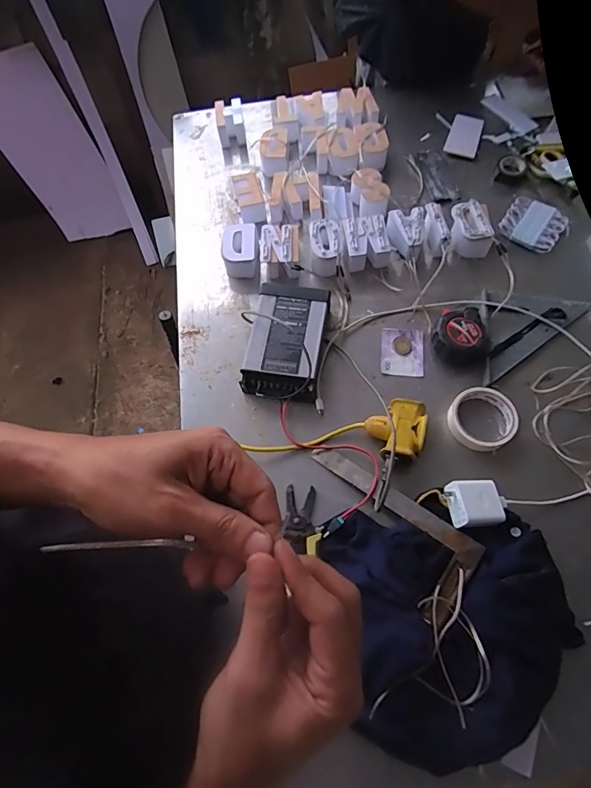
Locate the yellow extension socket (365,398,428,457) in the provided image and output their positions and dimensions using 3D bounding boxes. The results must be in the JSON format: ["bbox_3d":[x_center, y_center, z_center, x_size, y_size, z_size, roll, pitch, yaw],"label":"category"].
[{"bbox_3d":[0.141,0.048,0.618,0.078,0.045,0.083,15,68,10],"label":"yellow extension socket"}]

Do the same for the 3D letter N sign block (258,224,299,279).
[{"bbox_3d":[-0.027,-0.245,0.759,0.065,0.041,0.095,-3,66,2],"label":"3D letter N sign block"}]

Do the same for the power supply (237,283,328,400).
[{"bbox_3d":[-0.016,-0.075,0.680,0.112,0.051,0.170,10,67,7],"label":"power supply"}]

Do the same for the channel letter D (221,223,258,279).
[{"bbox_3d":[-0.096,-0.249,0.769,0.061,0.042,0.091,-6,66,1],"label":"channel letter D"}]

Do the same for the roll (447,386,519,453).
[{"bbox_3d":[0.267,0.034,0.628,0.097,0.017,0.090,-1,66,3],"label":"roll"}]

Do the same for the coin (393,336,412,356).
[{"bbox_3d":[0.171,-0.077,0.705,0.030,0.004,0.035,1,66,4],"label":"coin"}]

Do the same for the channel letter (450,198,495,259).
[{"bbox_3d":[0.299,-0.287,0.766,0.073,0.045,0.092,4,67,5],"label":"channel letter"}]

